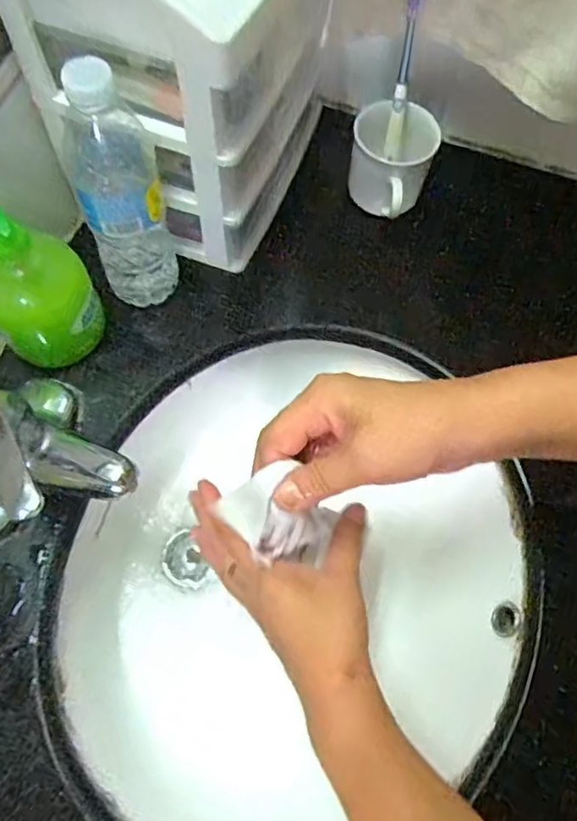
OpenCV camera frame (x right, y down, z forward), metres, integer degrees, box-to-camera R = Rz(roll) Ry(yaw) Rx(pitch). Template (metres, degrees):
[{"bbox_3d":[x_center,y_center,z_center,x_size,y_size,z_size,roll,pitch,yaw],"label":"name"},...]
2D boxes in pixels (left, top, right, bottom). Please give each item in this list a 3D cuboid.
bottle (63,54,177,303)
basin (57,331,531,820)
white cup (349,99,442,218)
[{"bbox_3d":[-0.127,-0.161,0.476,0.066,0.219,0.064,-16,69,-9],"label":"bottle"},{"bbox_3d":[-0.031,0.151,0.566,0.374,0.152,0.381,1,67,-2],"label":"basin"},{"bbox_3d":[0.092,-0.228,0.574,0.075,0.082,0.082,21,68,6],"label":"white cup"}]

